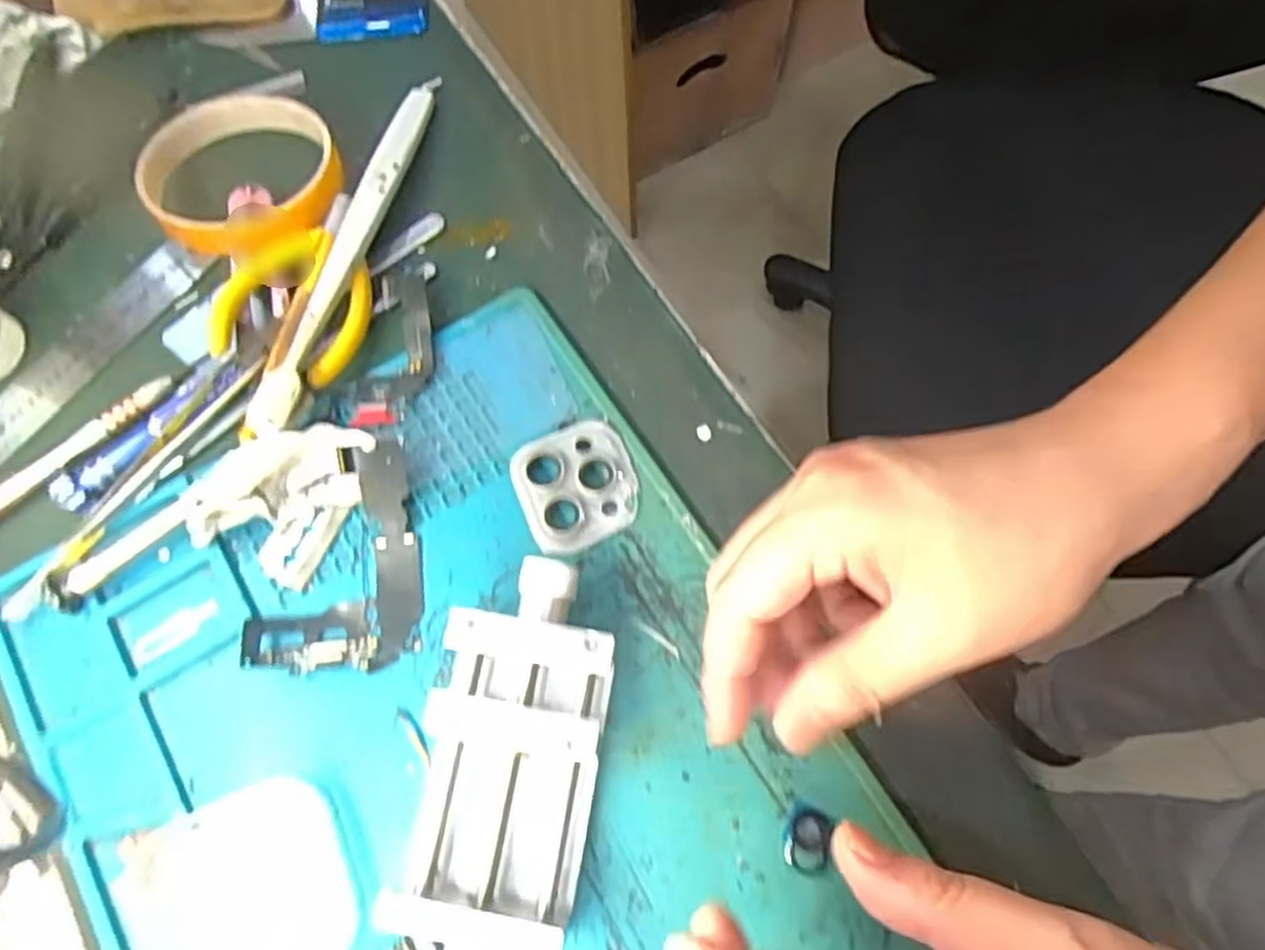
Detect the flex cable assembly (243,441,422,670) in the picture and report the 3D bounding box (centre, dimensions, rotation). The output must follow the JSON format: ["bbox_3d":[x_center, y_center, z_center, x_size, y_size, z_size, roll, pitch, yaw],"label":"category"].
[{"bbox_3d":[-0.111,0.030,0.286,0.061,0.011,0.085,1,81,-9],"label":"flex cable assembly"}]

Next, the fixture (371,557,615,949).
[{"bbox_3d":[-0.041,0.099,0.254,0.057,0.030,0.135,10,72,5],"label":"fixture"}]

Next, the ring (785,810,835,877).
[{"bbox_3d":[0.060,0.125,0.258,0.015,0.004,0.020,18,73,8],"label":"ring"}]

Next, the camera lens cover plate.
[{"bbox_3d":[-0.022,0.003,0.297,0.046,0.008,0.046,-25,72,-6],"label":"camera lens cover plate"}]

